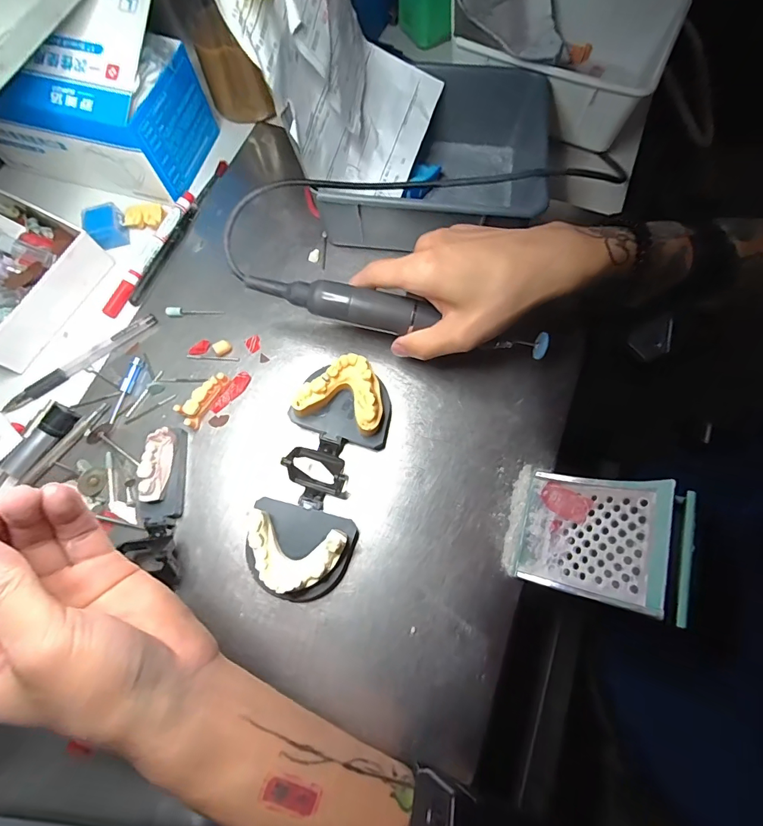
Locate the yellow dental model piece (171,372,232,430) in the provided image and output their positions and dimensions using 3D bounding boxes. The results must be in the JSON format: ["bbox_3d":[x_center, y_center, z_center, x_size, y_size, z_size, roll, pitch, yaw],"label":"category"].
[{"bbox_3d":[-0.136,-0.012,0.322,0.018,0.015,0.046,37,76,12],"label":"yellow dental model piece"}]

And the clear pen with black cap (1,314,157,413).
[{"bbox_3d":[-0.246,-0.043,0.345,0.132,0.008,0.015,-36,75,-10],"label":"clear pen with black cap"}]

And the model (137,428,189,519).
[{"bbox_3d":[-0.157,0.042,0.297,0.023,0.029,0.063,-7,72,-1],"label":"model"}]

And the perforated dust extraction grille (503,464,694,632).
[{"bbox_3d":[0.135,0.078,0.263,0.019,0.094,0.073,30,70,-37],"label":"perforated dust extraction grille"}]

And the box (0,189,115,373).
[{"bbox_3d":[-0.324,-0.120,0.350,0.143,0.033,0.127,25,74,9],"label":"box"}]

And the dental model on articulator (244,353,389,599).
[{"bbox_3d":[-0.040,0.039,0.291,0.068,0.035,0.161,17,73,7],"label":"dental model on articulator"}]

